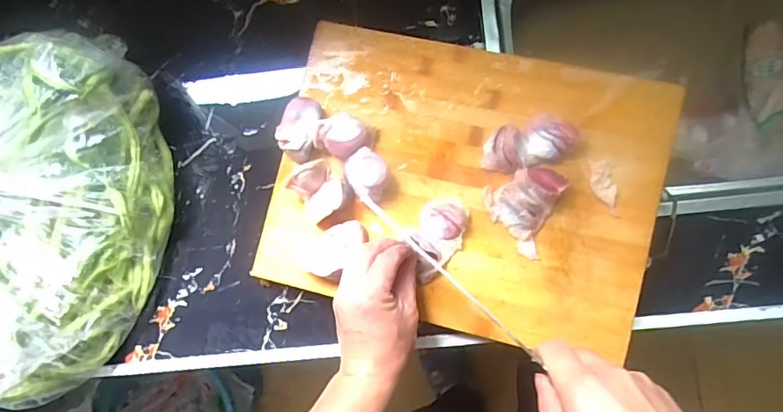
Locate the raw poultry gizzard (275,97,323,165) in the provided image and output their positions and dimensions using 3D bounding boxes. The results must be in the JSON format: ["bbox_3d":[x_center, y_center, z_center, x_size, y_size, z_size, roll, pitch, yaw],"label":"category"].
[{"bbox_3d":[-0.089,-0.075,0.501,0.037,0.027,0.058,23,88,8],"label":"raw poultry gizzard"}]

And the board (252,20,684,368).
[{"bbox_3d":[0.070,-0.018,0.490,0.357,0.026,0.266,14,90,7],"label":"board"}]

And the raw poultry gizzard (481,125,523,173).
[{"bbox_3d":[0.108,-0.055,0.491,0.037,0.026,0.040,6,85,7],"label":"raw poultry gizzard"}]

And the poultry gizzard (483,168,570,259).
[{"bbox_3d":[0.121,0.000,0.481,0.066,0.030,0.080,23,88,8],"label":"poultry gizzard"}]

